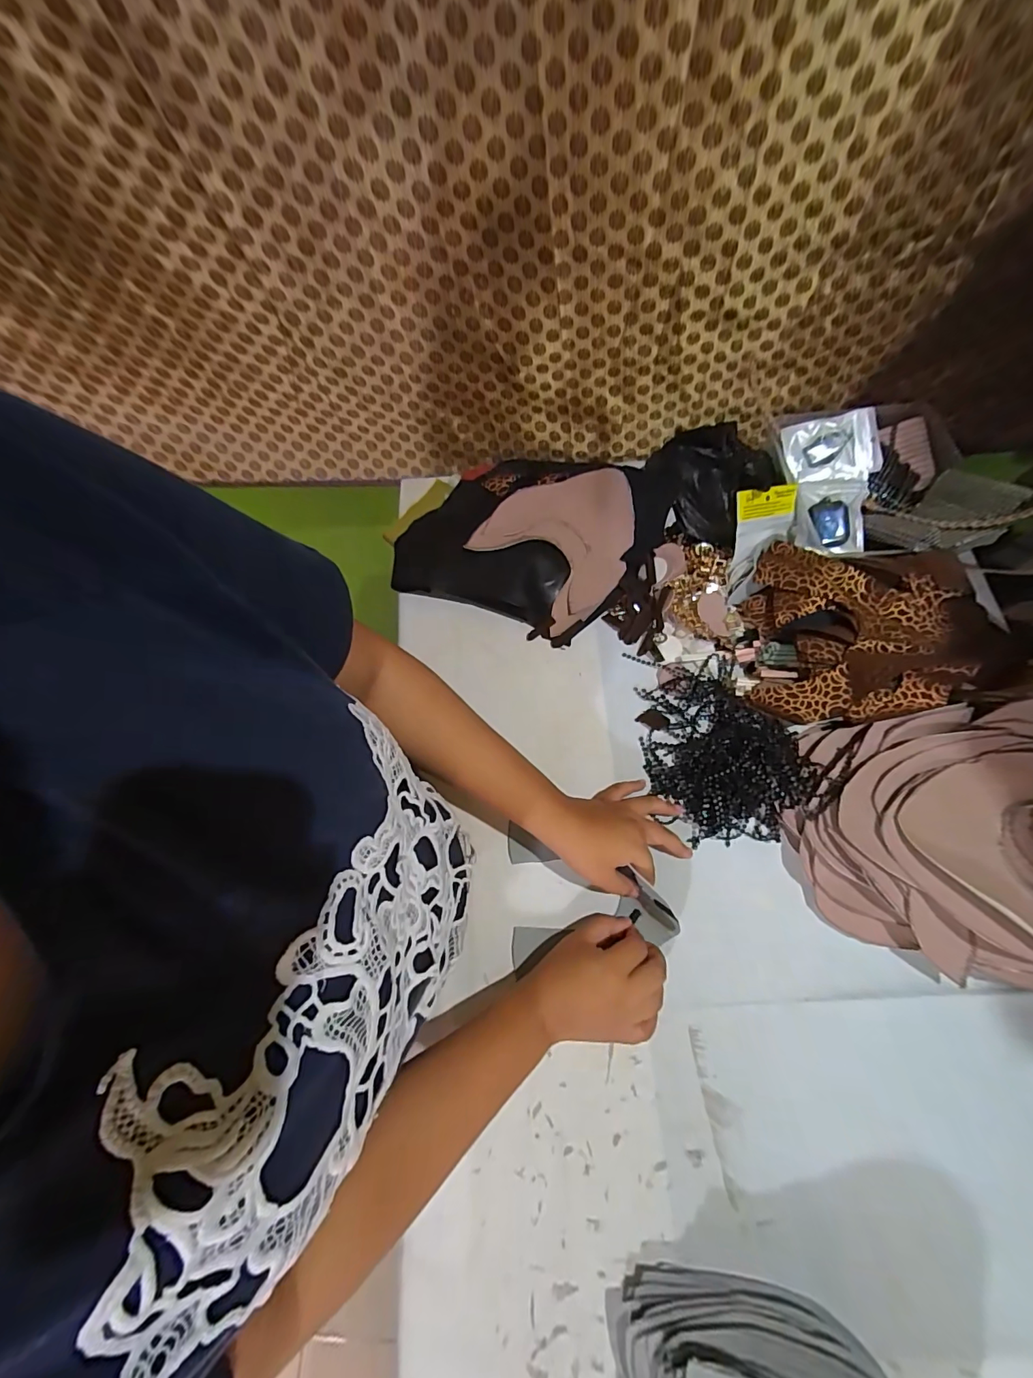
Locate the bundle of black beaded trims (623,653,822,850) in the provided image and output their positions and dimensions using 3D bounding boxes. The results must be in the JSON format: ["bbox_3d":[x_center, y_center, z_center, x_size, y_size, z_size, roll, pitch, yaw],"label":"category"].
[{"bbox_3d":[0.207,0.051,0.460,0.147,0.033,0.196,-7,71,-1],"label":"bundle of black beaded trims"}]

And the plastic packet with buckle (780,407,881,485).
[{"bbox_3d":[0.357,-0.271,0.512,0.103,0.011,0.075,-6,89,6],"label":"plastic packet with buckle"}]

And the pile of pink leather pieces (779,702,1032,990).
[{"bbox_3d":[0.392,0.136,0.404,0.260,0.070,0.230,-3,71,0],"label":"pile of pink leather pieces"}]

